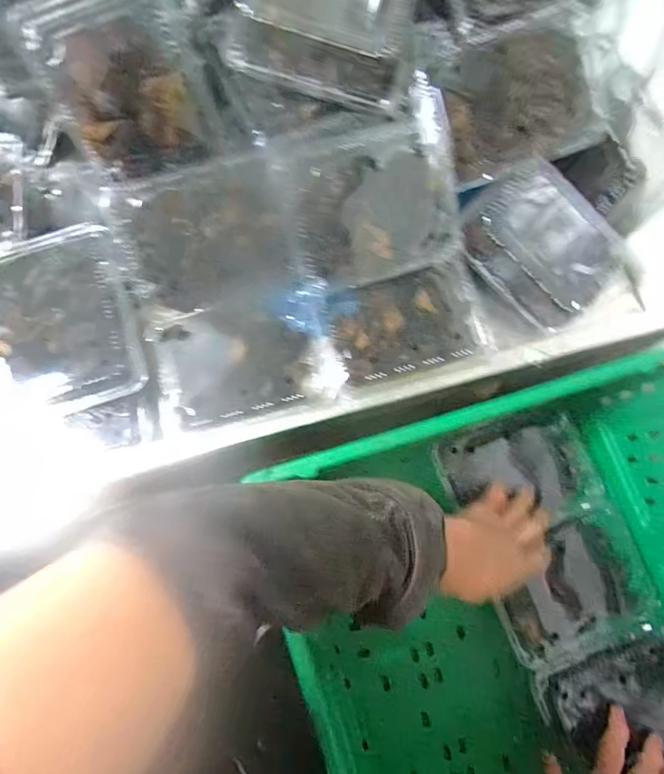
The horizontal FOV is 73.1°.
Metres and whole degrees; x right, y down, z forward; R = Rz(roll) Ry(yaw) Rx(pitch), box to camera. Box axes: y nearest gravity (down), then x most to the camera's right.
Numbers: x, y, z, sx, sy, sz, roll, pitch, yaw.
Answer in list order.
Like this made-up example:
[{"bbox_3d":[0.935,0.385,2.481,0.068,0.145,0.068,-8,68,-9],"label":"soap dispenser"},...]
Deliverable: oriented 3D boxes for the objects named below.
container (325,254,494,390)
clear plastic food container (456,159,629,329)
[{"bbox_3d":[0.079,-0.065,0.466,0.166,0.035,0.105,-16,78,-4],"label":"container"},{"bbox_3d":[0.220,-0.147,0.475,0.177,0.057,0.118,38,92,-3],"label":"clear plastic food container"}]

